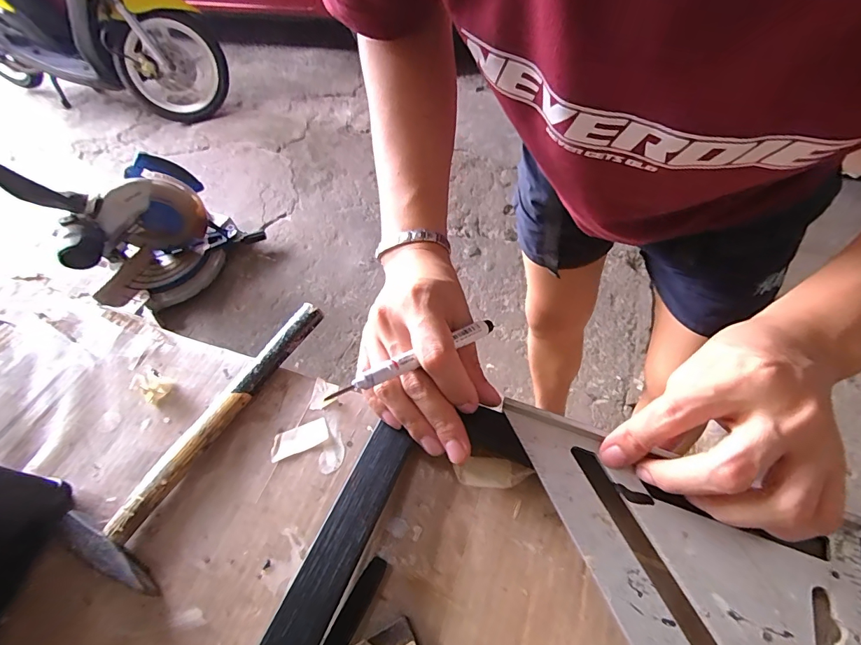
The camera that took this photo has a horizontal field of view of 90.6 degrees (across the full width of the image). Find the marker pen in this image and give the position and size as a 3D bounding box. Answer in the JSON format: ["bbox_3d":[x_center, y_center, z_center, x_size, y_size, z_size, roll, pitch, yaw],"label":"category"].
[{"bbox_3d":[-0.005,0.020,0.251,0.125,0.008,0.008,-21,50,-40],"label":"marker pen"}]

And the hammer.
[{"bbox_3d":[-0.148,0.064,0.297,0.065,0.021,0.199,19,56,18],"label":"hammer"}]

